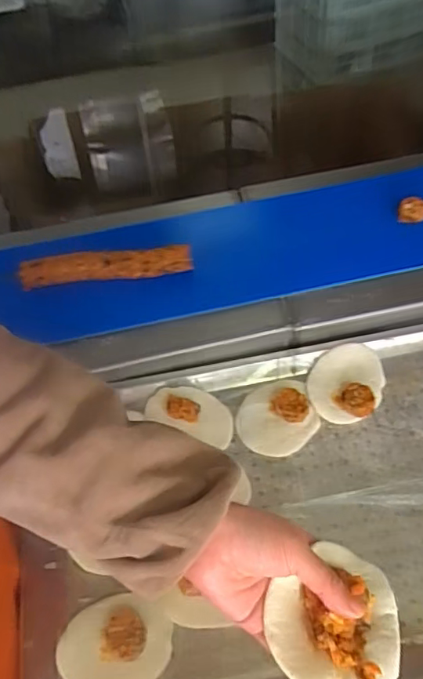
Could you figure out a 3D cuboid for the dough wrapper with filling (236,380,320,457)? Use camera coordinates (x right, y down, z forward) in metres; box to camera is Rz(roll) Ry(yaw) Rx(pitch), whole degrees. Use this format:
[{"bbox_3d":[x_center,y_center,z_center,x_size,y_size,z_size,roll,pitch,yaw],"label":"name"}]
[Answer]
[{"bbox_3d":[0.079,0.091,0.631,0.094,0.033,0.087,-2,55,3],"label":"dough wrapper with filling"}]

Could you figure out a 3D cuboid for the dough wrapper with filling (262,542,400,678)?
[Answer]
[{"bbox_3d":[0.084,0.186,0.337,0.089,0.022,0.086,-2,55,3],"label":"dough wrapper with filling"}]

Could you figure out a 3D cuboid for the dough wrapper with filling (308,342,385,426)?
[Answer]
[{"bbox_3d":[0.168,0.051,0.649,0.086,0.031,0.105,28,62,21],"label":"dough wrapper with filling"}]

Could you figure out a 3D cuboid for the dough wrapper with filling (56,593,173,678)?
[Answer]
[{"bbox_3d":[-0.091,0.293,0.501,0.096,0.031,0.085,8,56,10],"label":"dough wrapper with filling"}]

